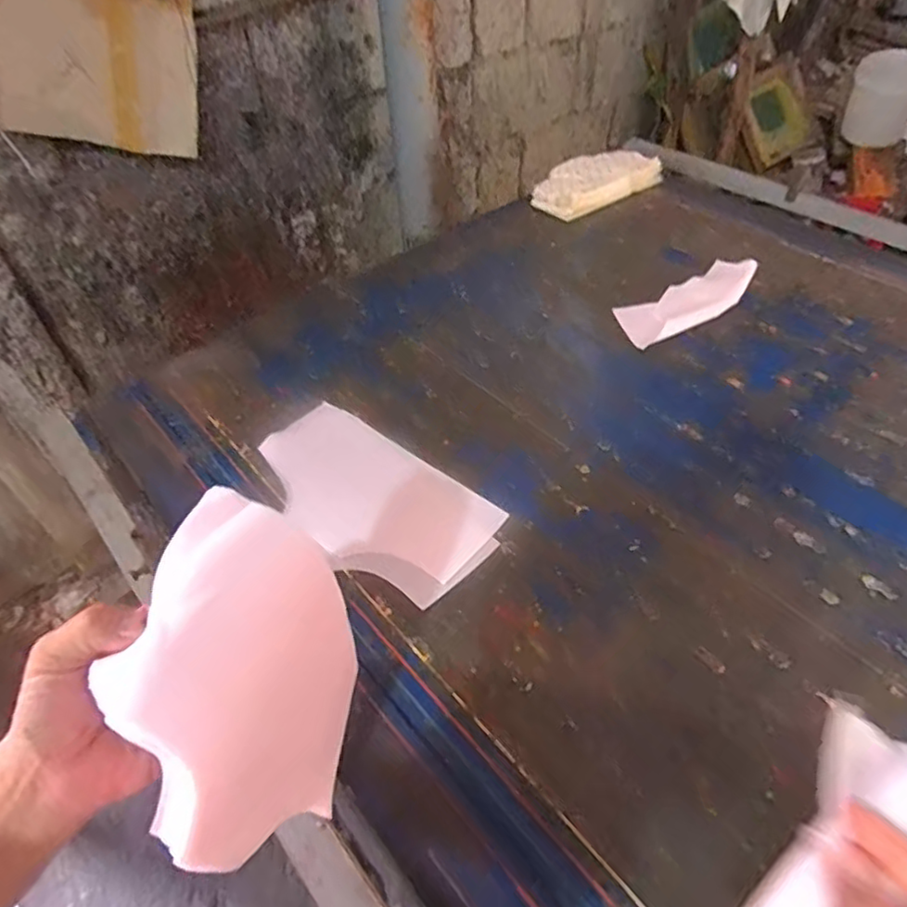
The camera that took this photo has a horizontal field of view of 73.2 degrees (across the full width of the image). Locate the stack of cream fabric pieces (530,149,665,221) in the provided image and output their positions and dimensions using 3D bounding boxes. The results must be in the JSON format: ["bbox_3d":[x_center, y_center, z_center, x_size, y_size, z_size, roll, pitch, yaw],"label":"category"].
[{"bbox_3d":[0.299,-0.571,1.271,0.302,0.035,0.152,-33,54,-24],"label":"stack of cream fabric pieces"}]

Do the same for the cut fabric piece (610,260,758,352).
[{"bbox_3d":[0.387,-0.250,0.992,0.320,0.016,0.095,-29,52,-21],"label":"cut fabric piece"}]

